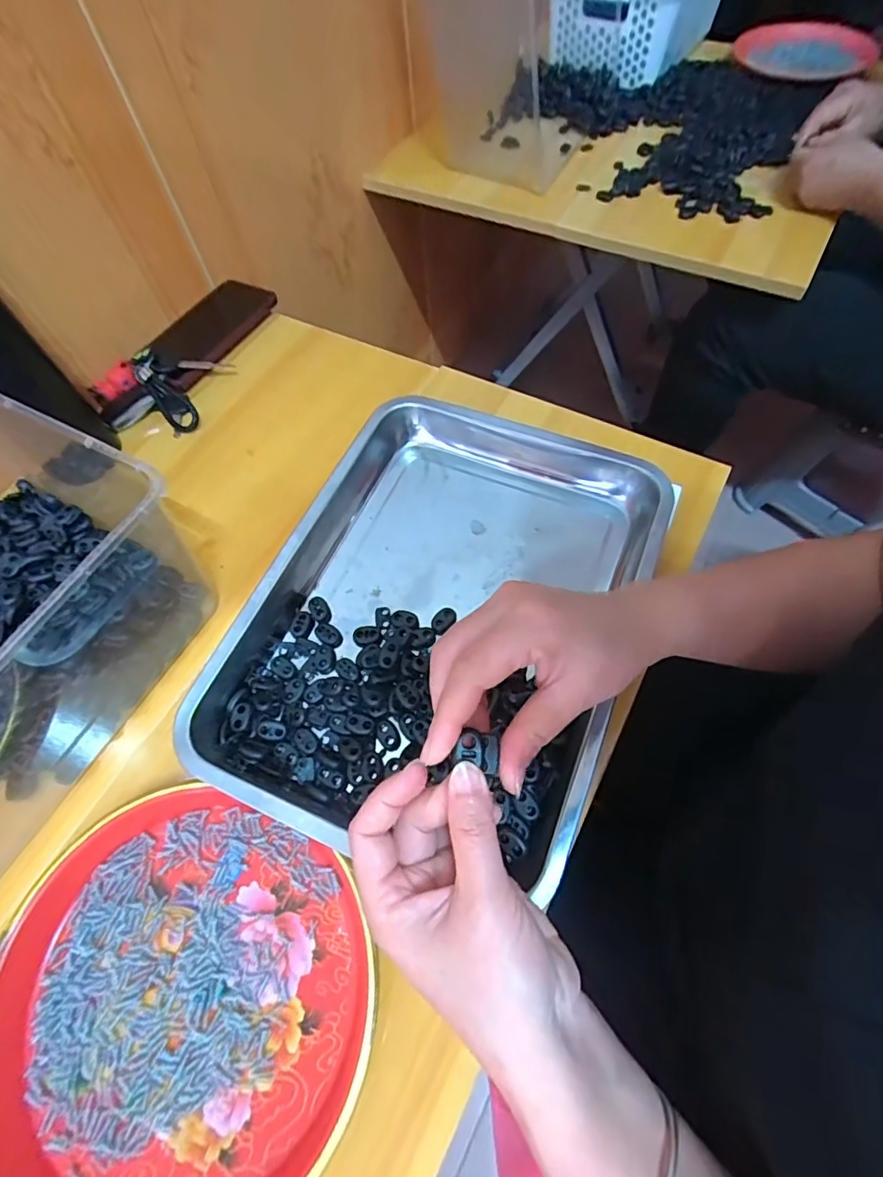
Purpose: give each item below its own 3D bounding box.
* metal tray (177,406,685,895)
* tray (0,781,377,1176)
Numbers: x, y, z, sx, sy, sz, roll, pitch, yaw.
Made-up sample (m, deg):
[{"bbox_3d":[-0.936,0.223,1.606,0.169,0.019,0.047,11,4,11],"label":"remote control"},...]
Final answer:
[{"bbox_3d":[0.002,0.011,0.386,0.272,0.043,0.343,22,68,12],"label":"metal tray"},{"bbox_3d":[-0.149,0.229,0.291,0.211,0.031,0.195,-1,63,3],"label":"tray"}]

